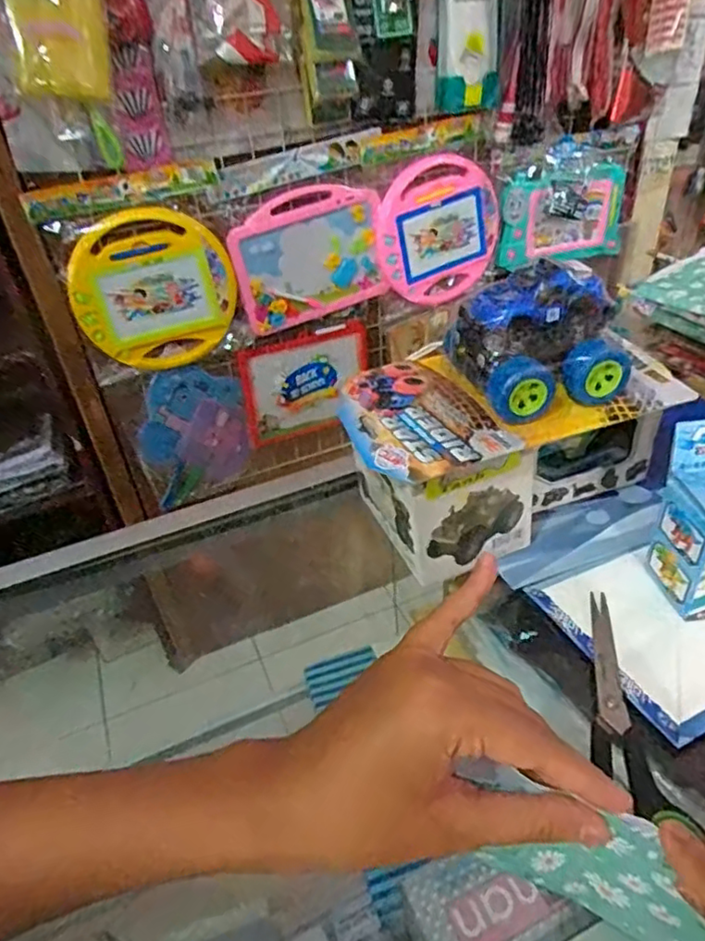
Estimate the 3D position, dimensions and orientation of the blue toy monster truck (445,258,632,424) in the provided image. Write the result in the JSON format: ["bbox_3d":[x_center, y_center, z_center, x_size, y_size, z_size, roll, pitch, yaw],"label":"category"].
[{"bbox_3d":[0.116,-0.084,0.388,0.094,0.072,0.069,-12,37,-9],"label":"blue toy monster truck"}]

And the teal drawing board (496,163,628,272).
[{"bbox_3d":[0.469,-0.555,1.376,0.314,0.182,0.019,-17,38,-14],"label":"teal drawing board"}]

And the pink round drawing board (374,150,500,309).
[{"bbox_3d":[0.181,-0.493,1.283,0.271,0.274,0.027,-21,39,-19],"label":"pink round drawing board"}]

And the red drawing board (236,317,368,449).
[{"bbox_3d":[-0.100,-0.189,1.393,0.290,0.234,0.019,-20,39,-17],"label":"red drawing board"}]

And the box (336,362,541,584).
[{"bbox_3d":[0.047,-0.004,0.435,0.098,0.091,0.132,-19,39,-17],"label":"box"}]

